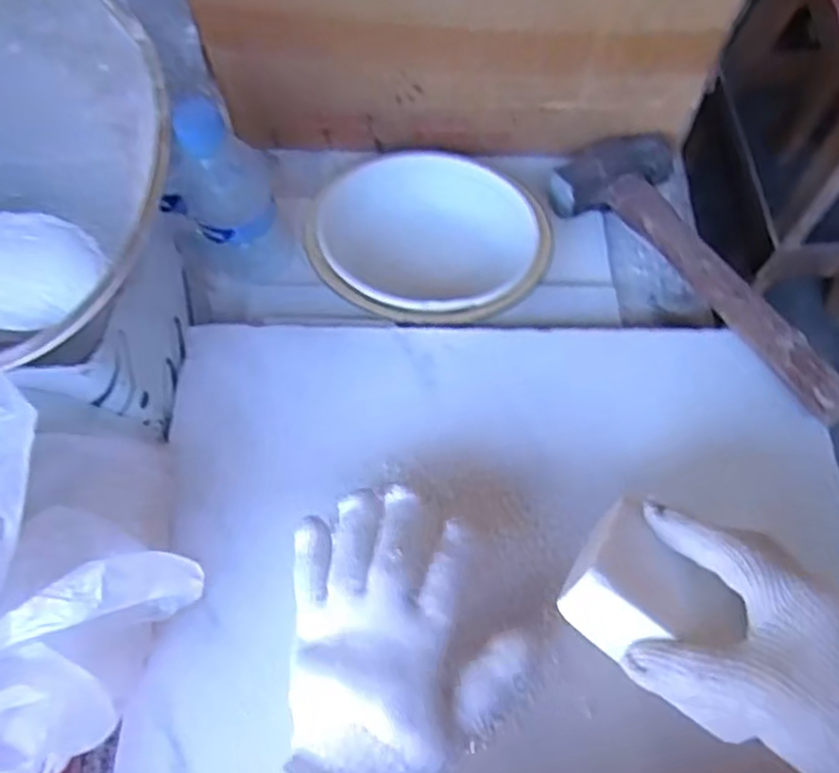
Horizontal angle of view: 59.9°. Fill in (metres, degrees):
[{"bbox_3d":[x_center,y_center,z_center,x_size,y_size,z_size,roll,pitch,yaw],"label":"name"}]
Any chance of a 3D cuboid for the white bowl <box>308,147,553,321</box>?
[{"bbox_3d":[0.011,-0.111,0.589,0.175,0.061,0.170,0,63,0],"label":"white bowl"}]

